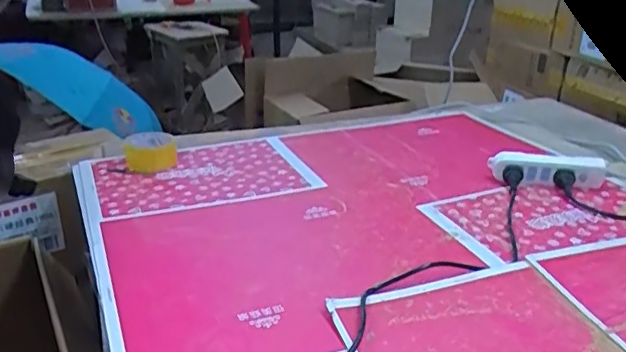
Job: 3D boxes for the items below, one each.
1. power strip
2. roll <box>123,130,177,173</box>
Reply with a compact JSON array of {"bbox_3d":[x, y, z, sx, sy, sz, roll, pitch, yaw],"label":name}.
[{"bbox_3d":[0.434,-0.009,1.086,0.203,0.058,0.056,5,24,6],"label":"power strip"},{"bbox_3d":[-0.321,-0.050,1.148,0.099,0.048,0.091,-5,25,-14],"label":"roll"}]

